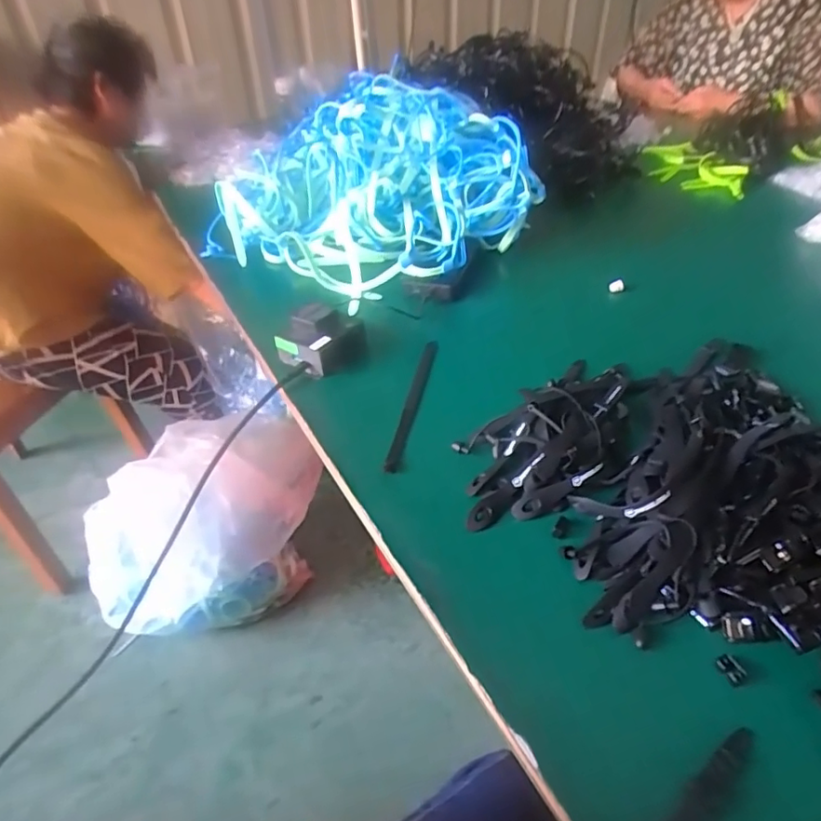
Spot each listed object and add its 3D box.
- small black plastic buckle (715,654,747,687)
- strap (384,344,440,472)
[{"bbox_3d":[0.195,0.157,0.337,0.011,0.005,0.016,-21,44,-20],"label":"small black plastic buckle"},{"bbox_3d":[0.005,-0.013,0.569,0.014,0.010,0.218,6,41,10],"label":"strap"}]

